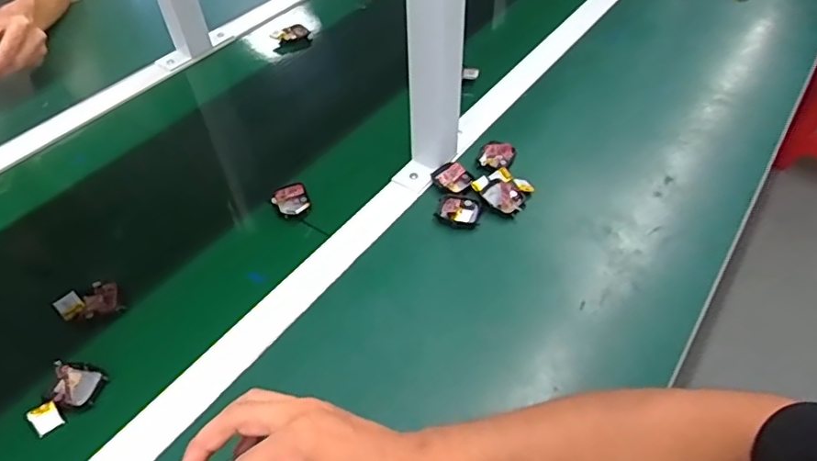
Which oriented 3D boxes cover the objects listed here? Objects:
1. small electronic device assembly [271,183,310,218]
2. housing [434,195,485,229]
[{"bbox_3d":[-0.127,-0.034,0.593,0.037,0.012,0.054,-22,51,-17],"label":"small electronic device assembly"},{"bbox_3d":[0.054,-0.022,0.574,0.047,0.013,0.036,17,51,16],"label":"housing"}]

